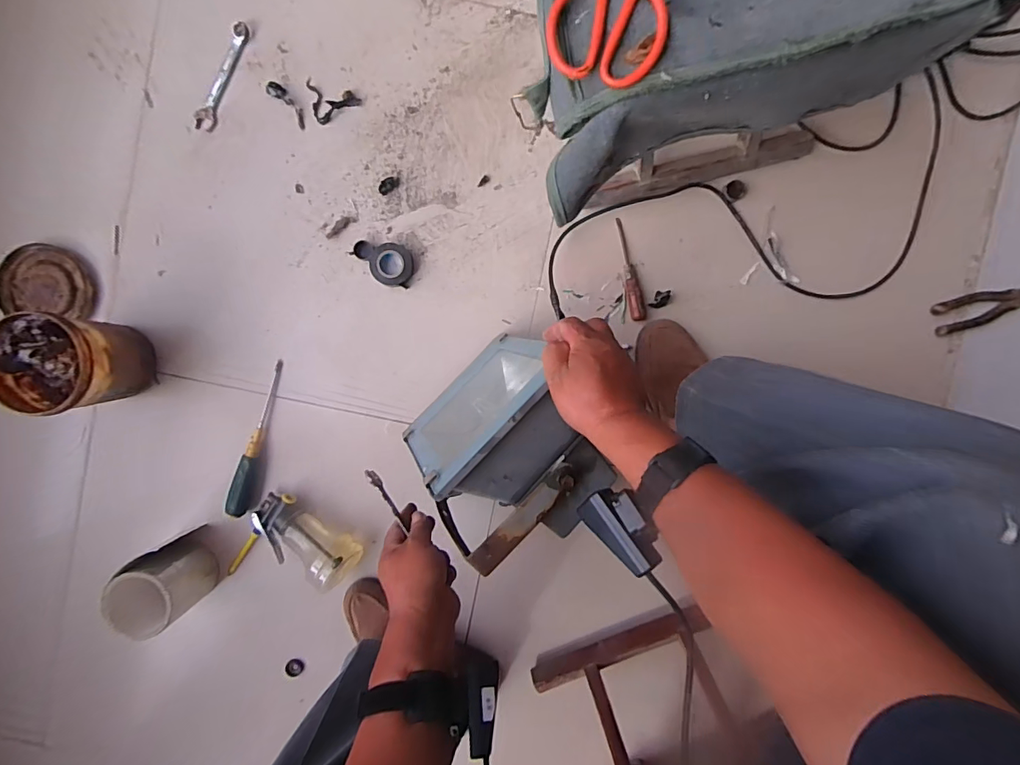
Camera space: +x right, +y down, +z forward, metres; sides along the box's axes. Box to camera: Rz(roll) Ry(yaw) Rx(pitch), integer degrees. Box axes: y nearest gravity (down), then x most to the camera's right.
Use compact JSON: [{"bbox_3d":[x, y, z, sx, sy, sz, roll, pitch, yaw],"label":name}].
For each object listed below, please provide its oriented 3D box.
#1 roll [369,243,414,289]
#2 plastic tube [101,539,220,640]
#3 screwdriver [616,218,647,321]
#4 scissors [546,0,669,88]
[{"bbox_3d":[-0.168,-0.167,0.678,0.059,0.017,0.058,8,96,-2],"label":"roll"},{"bbox_3d":[-0.503,0.294,0.703,0.105,0.107,0.101,0,96,-1],"label":"plastic tube"},{"bbox_3d":[0.168,-0.159,0.678,0.020,0.018,0.145,-14,96,0],"label":"screwdriver"},{"bbox_3d":[0.083,-0.315,0.376,0.090,0.026,0.144,11,94,-2],"label":"scissors"}]

